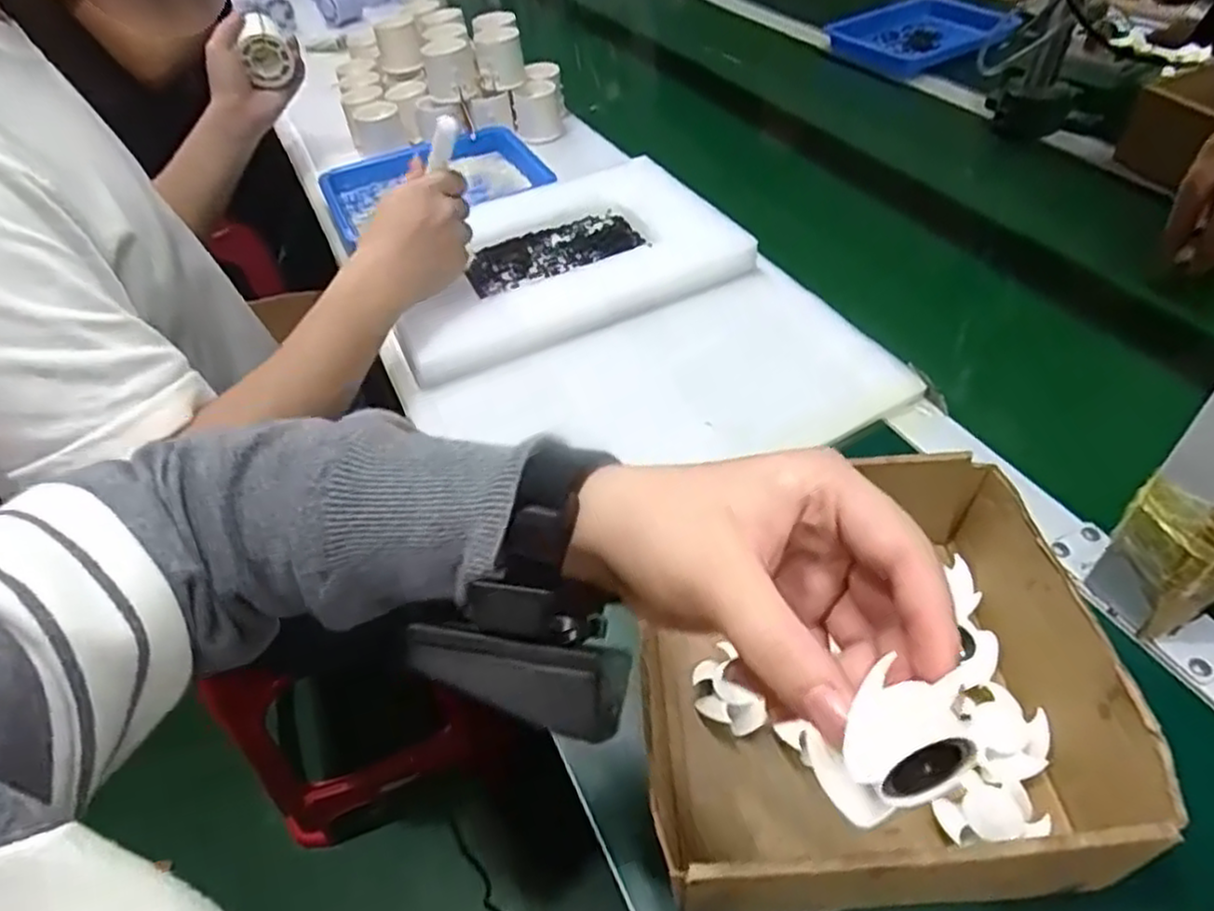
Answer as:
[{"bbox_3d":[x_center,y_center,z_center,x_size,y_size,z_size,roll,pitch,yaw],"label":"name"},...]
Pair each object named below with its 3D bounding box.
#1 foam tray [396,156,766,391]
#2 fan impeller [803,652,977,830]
[{"bbox_3d":[-0.052,-0.180,0.656,0.310,0.044,0.216,-19,48,-12],"label":"foam tray"},{"bbox_3d":[0.065,0.067,0.167,0.036,0.033,0.020,-17,47,-11],"label":"fan impeller"}]

